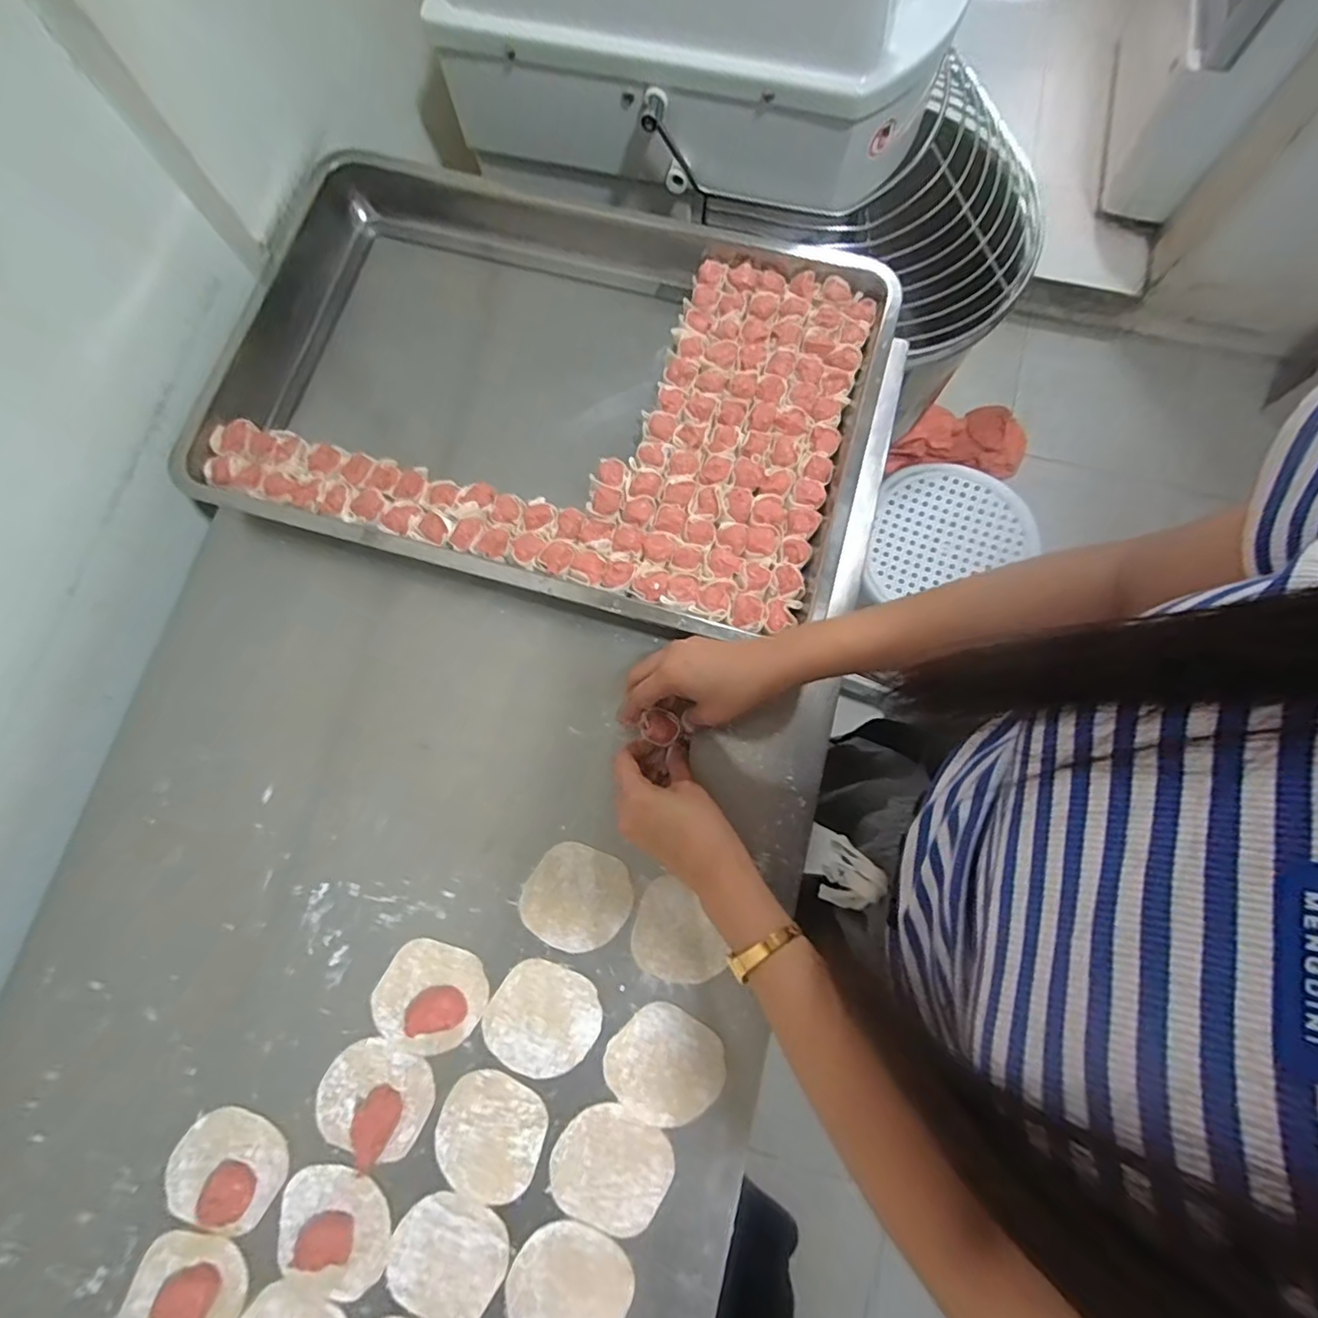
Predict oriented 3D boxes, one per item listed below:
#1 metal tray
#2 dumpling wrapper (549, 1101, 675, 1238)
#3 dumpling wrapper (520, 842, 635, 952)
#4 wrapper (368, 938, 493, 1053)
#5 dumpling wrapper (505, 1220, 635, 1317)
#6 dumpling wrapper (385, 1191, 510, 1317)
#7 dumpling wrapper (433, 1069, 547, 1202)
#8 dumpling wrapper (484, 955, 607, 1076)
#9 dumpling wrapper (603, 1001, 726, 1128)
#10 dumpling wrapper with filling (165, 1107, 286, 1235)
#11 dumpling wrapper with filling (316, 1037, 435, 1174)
[{"bbox_3d":[-0.116,-0.258,0.565,0.596,0.062,0.397,16,77,4],"label":"metal tray"},{"bbox_3d":[-0.036,0.383,0.446,0.084,0.004,0.079,27,78,7],"label":"dumpling wrapper"},{"bbox_3d":[-0.066,0.195,0.486,0.082,0.004,0.079,0,77,0],"label":"dumpling wrapper"},{"bbox_3d":[-0.182,0.267,0.464,0.083,0.020,0.079,24,78,6],"label":"wrapper"},{"bbox_3d":[-0.065,0.458,0.431,0.085,0.005,0.078,0,77,0],"label":"dumpling wrapper"},{"bbox_3d":[-0.156,0.441,0.436,0.082,0.004,0.077,25,78,6],"label":"dumpling wrapper"},{"bbox_3d":[-0.129,0.364,0.453,0.080,0.004,0.080,0,77,0],"label":"dumpling wrapper"},{"bbox_3d":[-0.091,0.284,0.468,0.084,0.004,0.079,0,77,0],"label":"dumpling wrapper"},{"bbox_3d":[0.005,0.314,0.458,0.084,0.004,0.078,0,77,0],"label":"dumpling wrapper"},{"bbox_3d":[-0.330,0.389,0.450,0.083,0.009,0.075,18,77,5],"label":"dumpling wrapper with filling"},{"bbox_3d":[-0.221,0.342,0.460,0.083,0.007,0.081,30,79,7],"label":"dumpling wrapper with filling"}]

